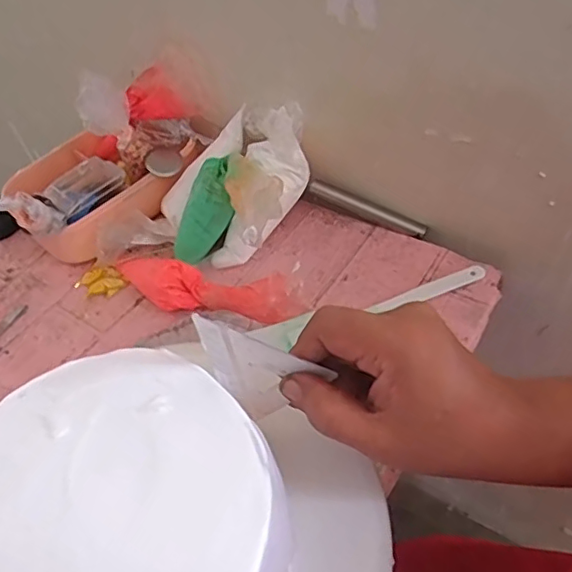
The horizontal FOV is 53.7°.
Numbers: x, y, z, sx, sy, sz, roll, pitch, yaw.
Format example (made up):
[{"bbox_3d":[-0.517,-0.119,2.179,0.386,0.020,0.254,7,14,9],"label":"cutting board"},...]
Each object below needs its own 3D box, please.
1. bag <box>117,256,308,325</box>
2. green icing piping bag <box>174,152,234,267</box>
[{"bbox_3d":[-0.080,-0.003,0.538,0.202,0.029,0.060,9,52,17],"label":"bag"},{"bbox_3d":[-0.078,-0.069,0.548,0.029,0.107,0.041,-4,35,-45],"label":"green icing piping bag"}]

